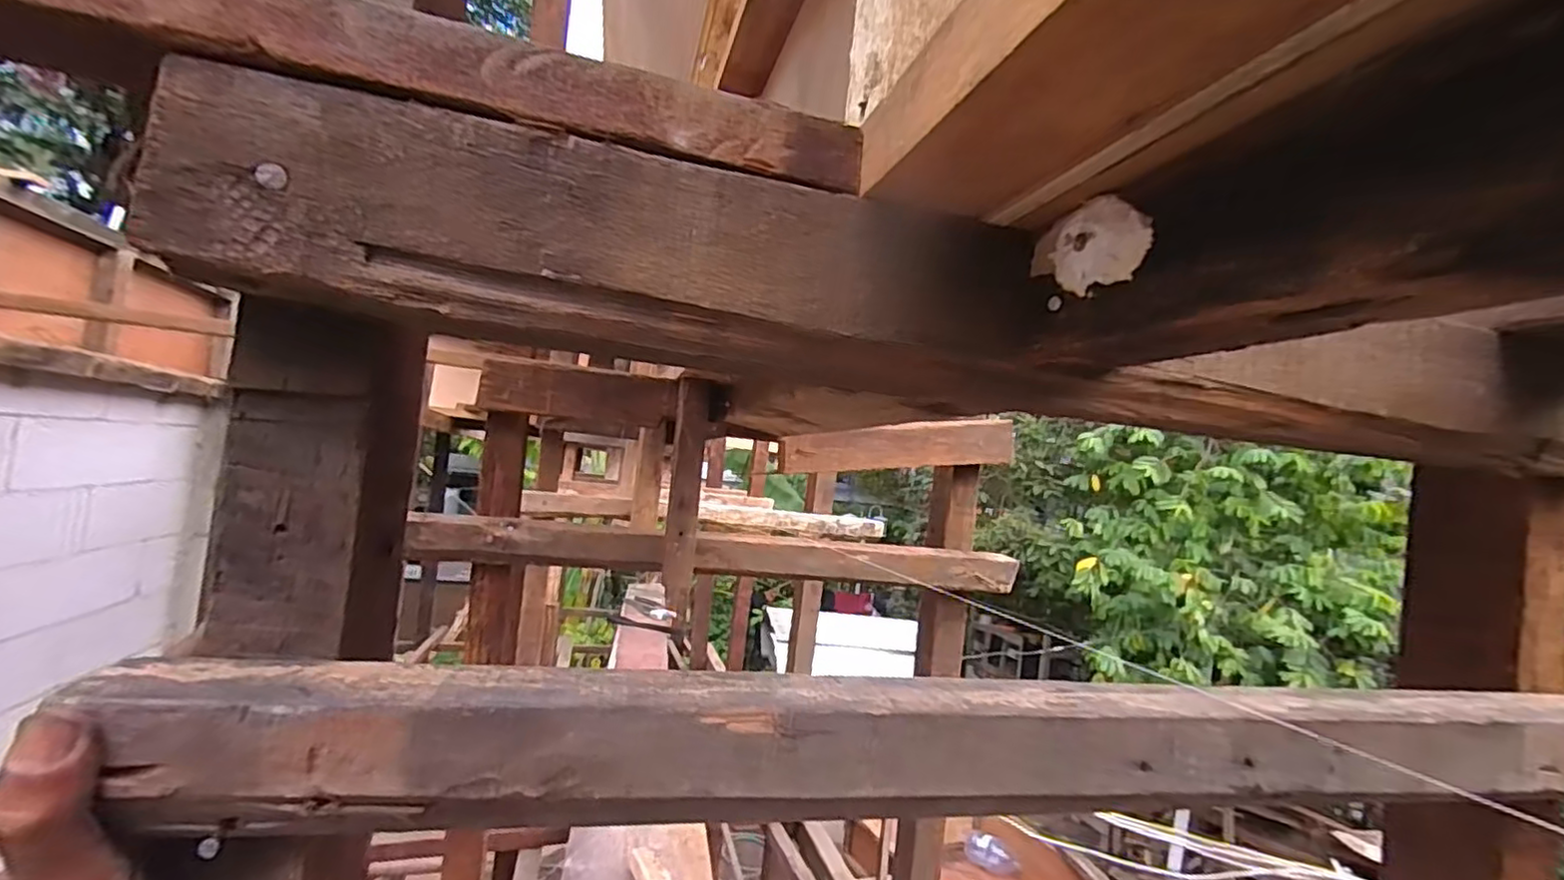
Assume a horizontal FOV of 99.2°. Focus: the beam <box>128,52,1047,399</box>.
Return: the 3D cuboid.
[{"bbox_3d":[-0.051,-0.070,0.273,0.331,0.076,0.035,7,-3,-14],"label":"beam"}]

